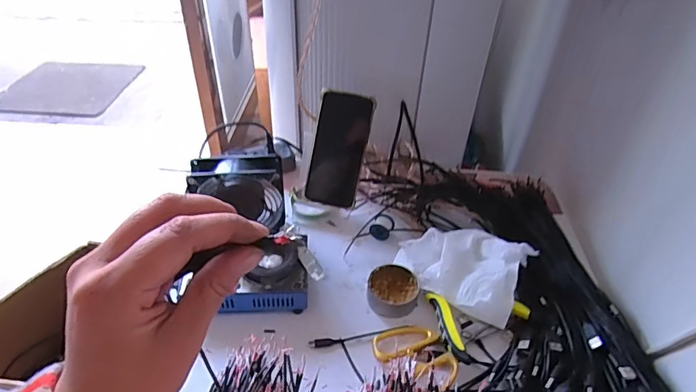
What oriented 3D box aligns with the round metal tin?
[{"bbox_3d":[0.057,0.117,0.588,0.059,0.025,0.060,1,42,-1],"label":"round metal tin"}]

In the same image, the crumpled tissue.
[{"bbox_3d":[0.144,0.084,0.596,0.155,0.053,0.110,28,47,26],"label":"crumpled tissue"}]

